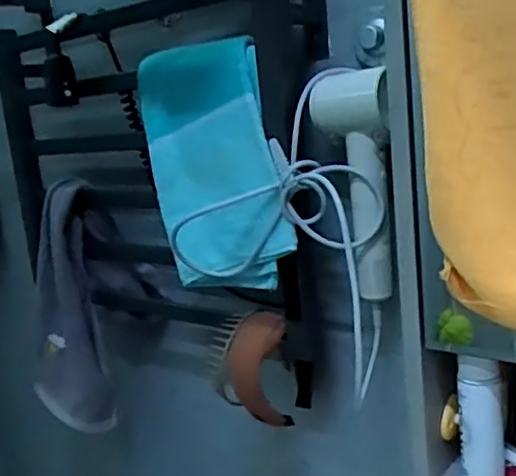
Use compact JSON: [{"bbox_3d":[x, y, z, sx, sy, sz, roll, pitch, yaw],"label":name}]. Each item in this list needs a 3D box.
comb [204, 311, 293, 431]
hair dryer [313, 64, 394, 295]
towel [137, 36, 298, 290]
[{"bbox_3d":[-0.009,0.166,0.787,0.094,0.143,0.067,-8,11,-3],"label":"comb"},{"bbox_3d":[0.105,-0.054,0.681,0.068,0.235,0.055,-8,11,-5],"label":"hair dryer"},{"bbox_3d":[-0.052,-0.079,0.743,0.189,0.292,0.057,-5,8,38],"label":"towel"}]

